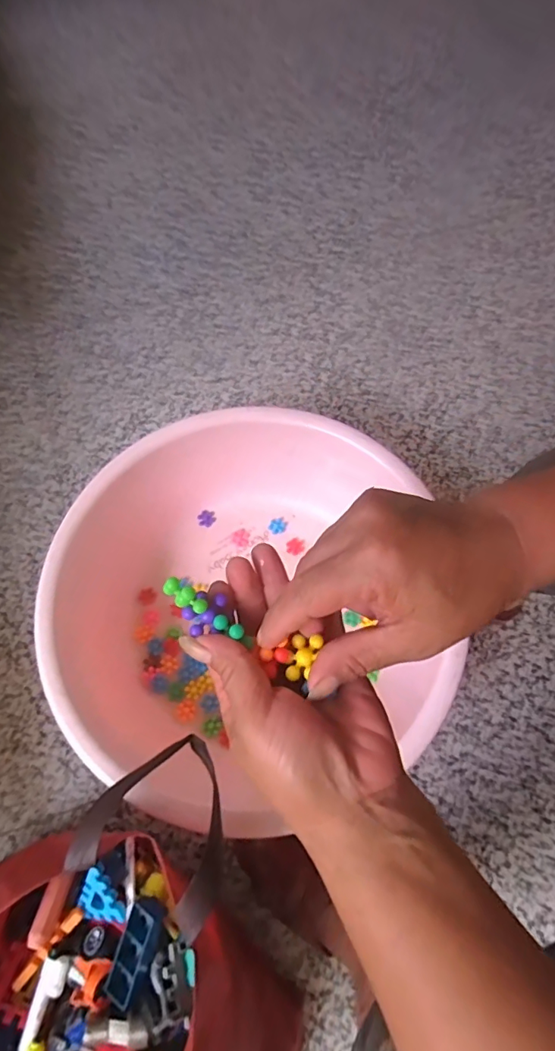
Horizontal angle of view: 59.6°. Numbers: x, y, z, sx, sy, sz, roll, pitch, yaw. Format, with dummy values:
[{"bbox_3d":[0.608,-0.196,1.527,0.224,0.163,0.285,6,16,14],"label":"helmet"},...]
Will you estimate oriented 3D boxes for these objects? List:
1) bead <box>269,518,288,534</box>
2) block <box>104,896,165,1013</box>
[{"bbox_3d":[0.000,0.001,0.752,0.027,0.009,0.025,-1,66,1],"label":"bead"},{"bbox_3d":[-0.114,0.343,0.390,0.030,0.018,0.072,14,70,6],"label":"block"}]

